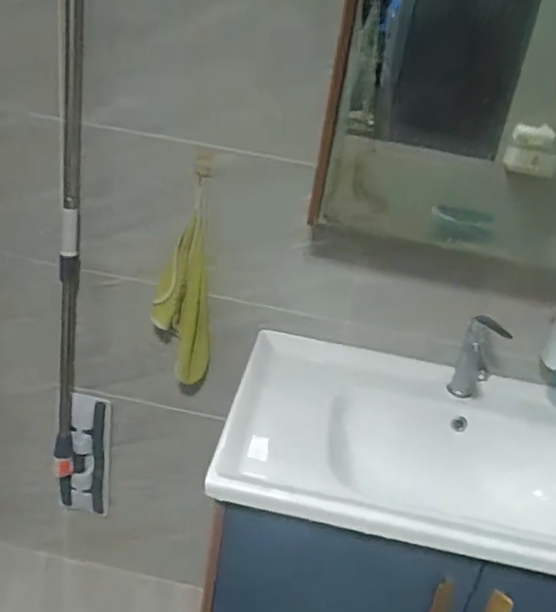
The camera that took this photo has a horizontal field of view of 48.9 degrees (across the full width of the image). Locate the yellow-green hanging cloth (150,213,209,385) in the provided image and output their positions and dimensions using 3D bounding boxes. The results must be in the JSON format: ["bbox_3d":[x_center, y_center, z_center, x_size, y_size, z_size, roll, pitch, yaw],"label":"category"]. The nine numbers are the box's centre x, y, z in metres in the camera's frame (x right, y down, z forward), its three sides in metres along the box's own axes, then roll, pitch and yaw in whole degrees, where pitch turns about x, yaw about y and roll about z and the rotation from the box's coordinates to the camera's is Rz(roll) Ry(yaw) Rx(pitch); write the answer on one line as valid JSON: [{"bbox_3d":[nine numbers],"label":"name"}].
[{"bbox_3d":[-0.190,-0.001,1.218,0.115,0.345,0.039,18,28,17],"label":"yellow-green hanging cloth"}]

